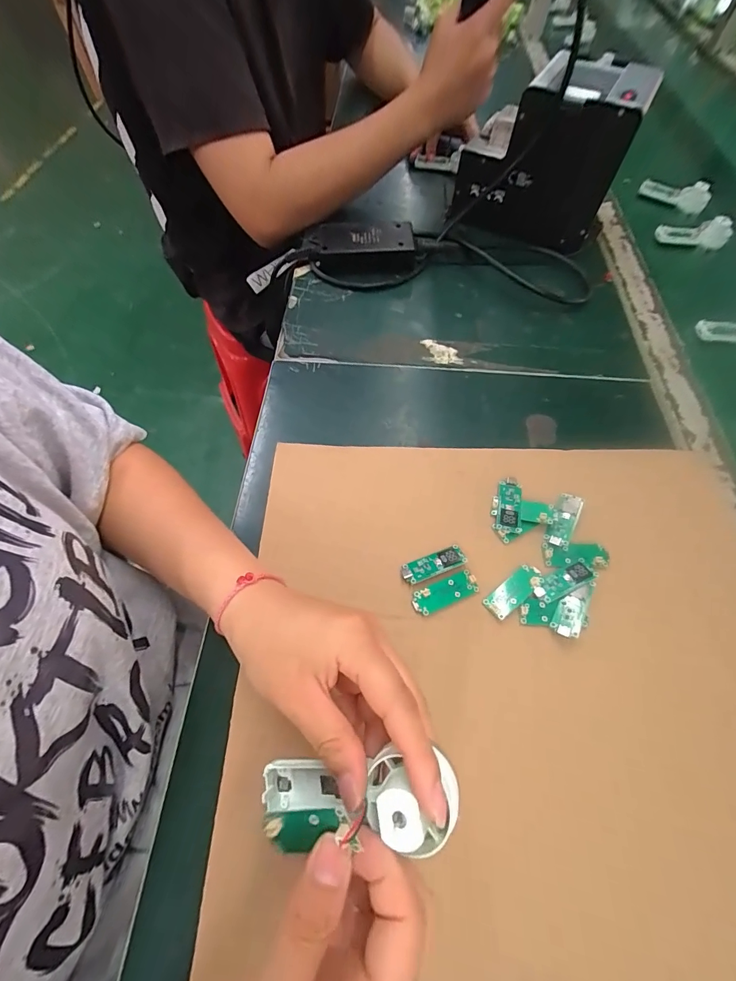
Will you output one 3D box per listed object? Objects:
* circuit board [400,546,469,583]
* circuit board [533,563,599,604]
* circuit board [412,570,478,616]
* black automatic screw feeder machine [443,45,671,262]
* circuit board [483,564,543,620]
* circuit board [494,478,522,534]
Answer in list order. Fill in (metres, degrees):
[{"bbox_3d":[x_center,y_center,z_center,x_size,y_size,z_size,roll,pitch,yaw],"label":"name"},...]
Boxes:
[{"bbox_3d":[0.051,0.058,0.300,0.049,0.005,0.017,-18,63,-10],"label":"circuit board"},{"bbox_3d":[0.149,0.070,0.294,0.049,0.007,0.017,-22,64,-12],"label":"circuit board"},{"bbox_3d":[0.058,0.077,0.291,0.050,0.006,0.016,-21,64,-12],"label":"circuit board"},{"bbox_3d":[0.214,-0.421,0.484,0.180,0.147,0.146,19,63,10],"label":"black automatic screw feeder machine"},{"bbox_3d":[0.111,0.076,0.292,0.049,0.006,0.020,-34,67,-17],"label":"circuit board"},{"bbox_3d":[0.119,0.012,0.325,0.019,0.008,0.048,13,62,6],"label":"circuit board"}]

